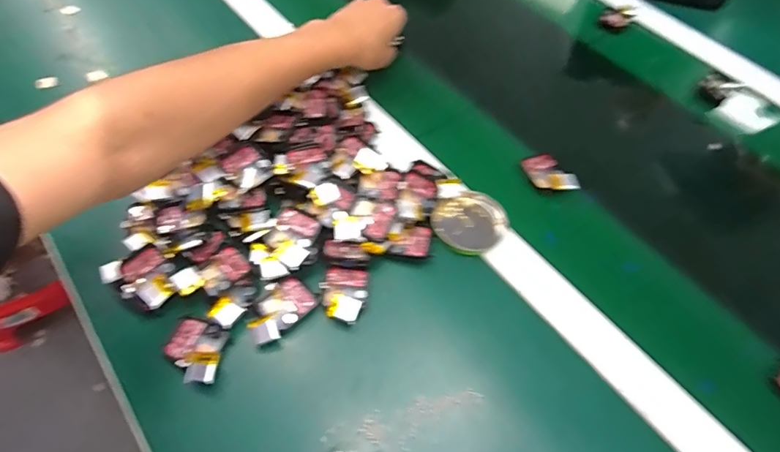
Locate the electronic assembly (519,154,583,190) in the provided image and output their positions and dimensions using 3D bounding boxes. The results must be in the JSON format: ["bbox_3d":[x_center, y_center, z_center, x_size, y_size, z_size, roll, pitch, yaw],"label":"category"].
[{"bbox_3d":[0.161,-0.051,0.465,0.031,0.021,0.055,-25,62,-19],"label":"electronic assembly"}]

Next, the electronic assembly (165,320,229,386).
[{"bbox_3d":[-0.147,0.093,0.345,0.043,0.015,0.048,5,56,-1],"label":"electronic assembly"}]

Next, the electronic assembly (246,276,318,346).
[{"bbox_3d":[-0.090,0.069,0.370,0.037,0.015,0.057,38,62,19],"label":"electronic assembly"}]

